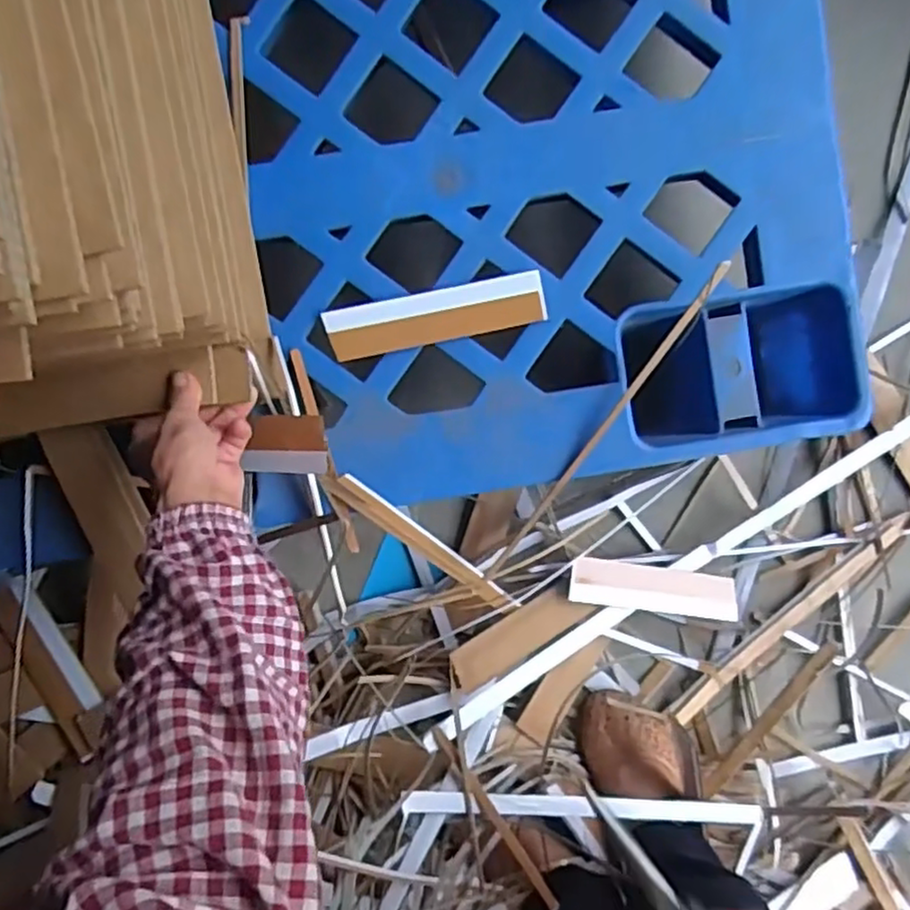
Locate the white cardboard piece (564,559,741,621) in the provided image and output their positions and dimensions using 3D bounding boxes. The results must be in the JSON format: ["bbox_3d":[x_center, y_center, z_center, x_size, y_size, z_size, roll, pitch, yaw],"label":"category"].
[{"bbox_3d":[0.200,0.136,0.688,0.178,0.011,0.045,9,92,-12],"label":"white cardboard piece"}]

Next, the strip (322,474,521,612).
[{"bbox_3d":[-0.024,0.078,0.587,0.205,0.014,0.020,38,90,-20],"label":"strip"}]

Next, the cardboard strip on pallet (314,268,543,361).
[{"bbox_3d":[-0.015,-0.116,0.567,0.177,0.010,0.042,-12,93,0],"label":"cardboard strip on pallet"}]

